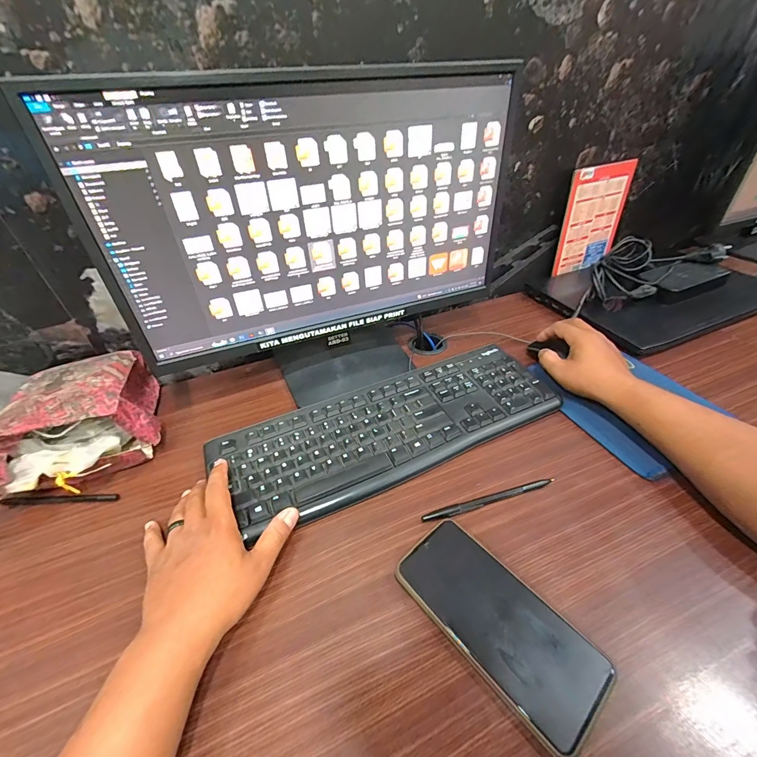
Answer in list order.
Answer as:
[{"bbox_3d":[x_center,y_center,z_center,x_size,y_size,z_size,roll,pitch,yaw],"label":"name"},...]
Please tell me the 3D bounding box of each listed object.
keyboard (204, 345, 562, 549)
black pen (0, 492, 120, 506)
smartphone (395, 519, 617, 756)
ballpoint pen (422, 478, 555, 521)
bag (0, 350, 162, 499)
[{"bbox_3d":[0.020,0.057,0.461,0.410,0.016,0.147,-18,43,-16],"label":"keyboard"},{"bbox_3d":[-0.364,0.136,0.417,0.132,0.007,0.015,-3,41,0],"label":"black pen"},{"bbox_3d":[0.097,0.197,0.300,0.078,0.016,0.163,-32,49,-29],"label":"smartphone"},{"bbox_3d":[0.119,0.127,0.386,0.149,0.007,0.013,-14,42,-12],"label":"ballpoint pen"},{"bbox_3d":[-0.366,0.053,0.448,0.158,0.093,0.175,-19,44,-17],"label":"bag"}]

